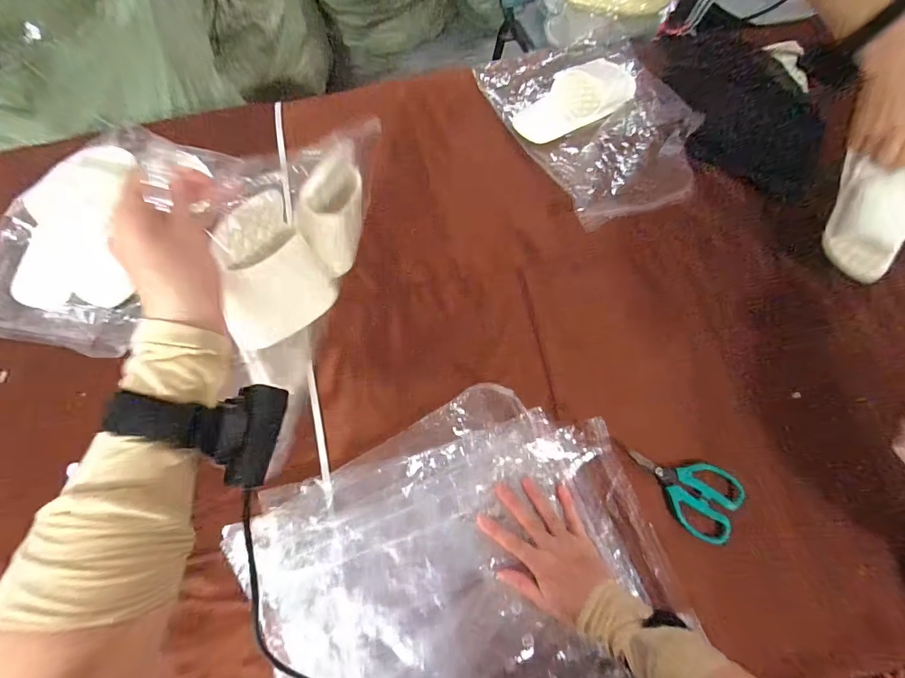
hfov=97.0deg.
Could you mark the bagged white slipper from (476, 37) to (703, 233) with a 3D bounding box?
[{"bbox_3d":[0.237,-0.359,0.646,0.277,0.059,0.385,-25,76,-7],"label":"bagged white slipper"}]

